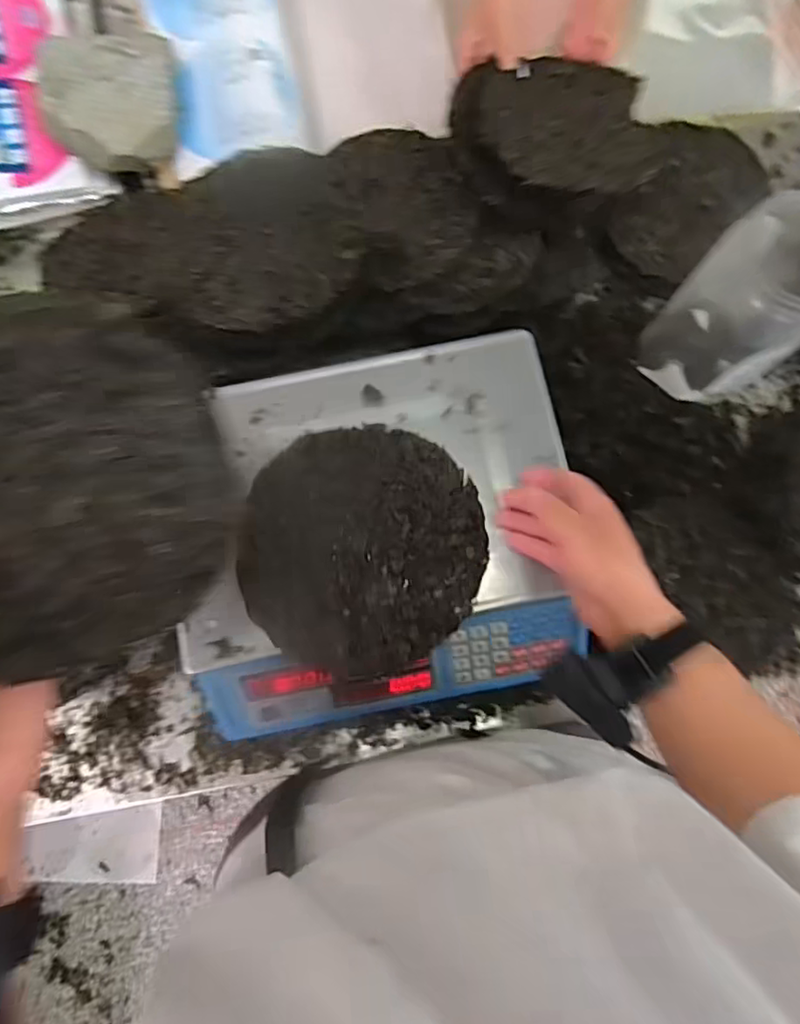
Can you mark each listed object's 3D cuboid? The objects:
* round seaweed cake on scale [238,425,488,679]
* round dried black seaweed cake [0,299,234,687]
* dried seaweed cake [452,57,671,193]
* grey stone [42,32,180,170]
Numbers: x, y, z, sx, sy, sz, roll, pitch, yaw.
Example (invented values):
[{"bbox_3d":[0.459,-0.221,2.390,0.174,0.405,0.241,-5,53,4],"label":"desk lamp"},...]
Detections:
[{"bbox_3d":[-0.028,0.029,0.477,0.184,0.021,0.186,0,83,0],"label":"round seaweed cake on scale"},{"bbox_3d":[-0.192,-0.007,0.305,0.203,0.008,0.184,-8,100,-29],"label":"round dried black seaweed cake"},{"bbox_3d":[0.168,-0.410,0.647,0.209,0.030,0.182,-17,72,-12],"label":"dried seaweed cake"},{"bbox_3d":[-0.333,-0.484,0.707,0.145,0.048,0.148,0,80,0],"label":"grey stone"}]

